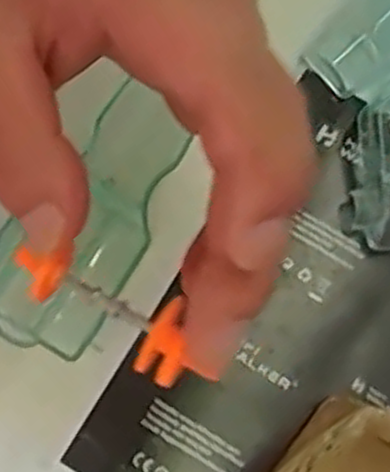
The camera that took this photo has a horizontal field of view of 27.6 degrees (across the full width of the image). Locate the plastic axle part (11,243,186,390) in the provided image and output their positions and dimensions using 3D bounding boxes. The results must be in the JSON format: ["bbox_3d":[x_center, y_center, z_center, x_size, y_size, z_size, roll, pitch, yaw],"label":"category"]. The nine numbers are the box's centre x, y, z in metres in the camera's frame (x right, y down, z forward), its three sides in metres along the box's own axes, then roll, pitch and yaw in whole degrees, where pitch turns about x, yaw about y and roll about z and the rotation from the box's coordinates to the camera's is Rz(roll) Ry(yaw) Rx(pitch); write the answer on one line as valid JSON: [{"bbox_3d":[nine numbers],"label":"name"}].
[{"bbox_3d":[-0.024,0.017,0.203,0.051,0.011,0.017,35,76,5],"label":"plastic axle part"}]

